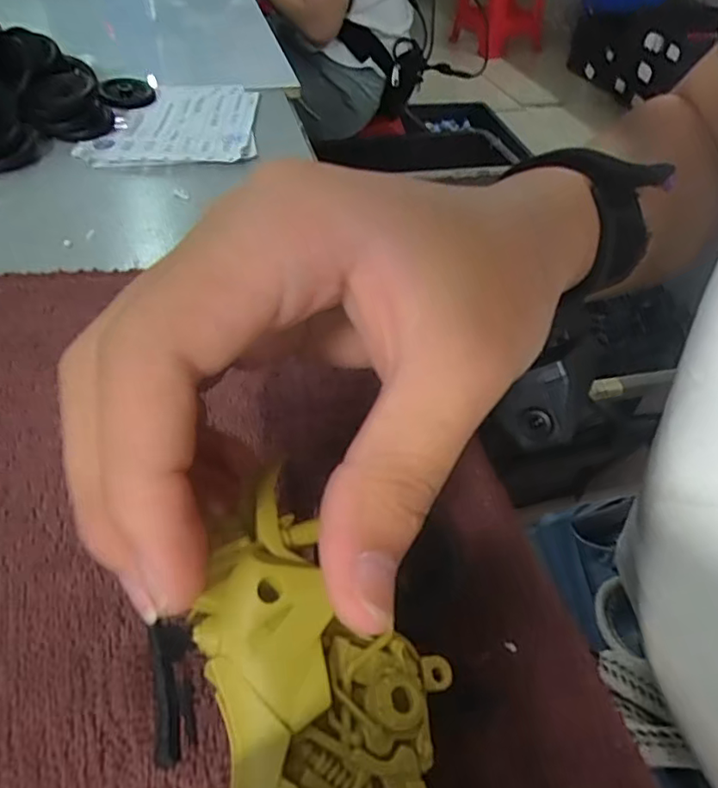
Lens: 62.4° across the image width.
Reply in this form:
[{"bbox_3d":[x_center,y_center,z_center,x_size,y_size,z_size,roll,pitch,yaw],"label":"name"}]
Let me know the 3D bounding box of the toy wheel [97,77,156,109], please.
[{"bbox_3d":[-0.165,-0.215,0.423,0.037,0.011,0.037,-9,45,-12],"label":"toy wheel"}]

